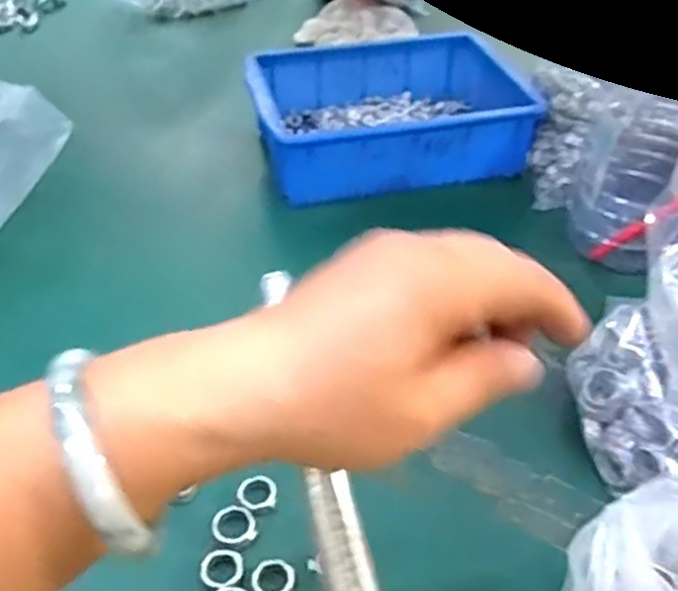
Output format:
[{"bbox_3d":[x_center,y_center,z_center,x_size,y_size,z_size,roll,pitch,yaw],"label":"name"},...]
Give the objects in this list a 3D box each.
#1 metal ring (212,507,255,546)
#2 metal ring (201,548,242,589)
[{"bbox_3d":[-0.056,0.121,0.386,0.022,0.004,0.021,1,42,-1],"label":"metal ring"},{"bbox_3d":[-0.059,0.138,0.368,0.020,0.004,0.020,1,42,-1],"label":"metal ring"}]

